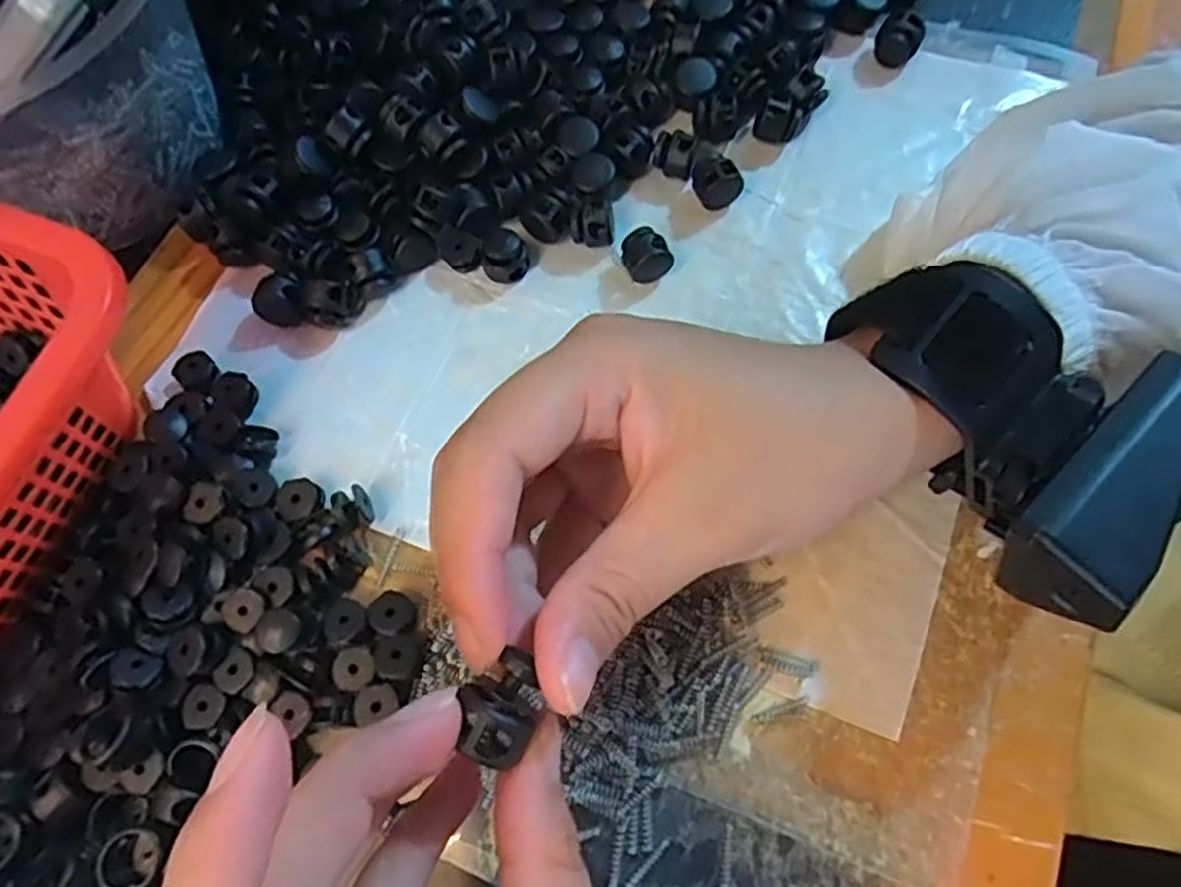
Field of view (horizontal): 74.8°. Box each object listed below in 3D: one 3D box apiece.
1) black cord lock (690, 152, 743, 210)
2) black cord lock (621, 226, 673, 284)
[{"bbox_3d":[0.046,-0.096,0.284,0.018,0.016,0.016,10,70,7],"label":"black cord lock"},{"bbox_3d":[0.019,-0.066,0.275,0.015,0.015,0.018,-21,69,-5],"label":"black cord lock"}]

